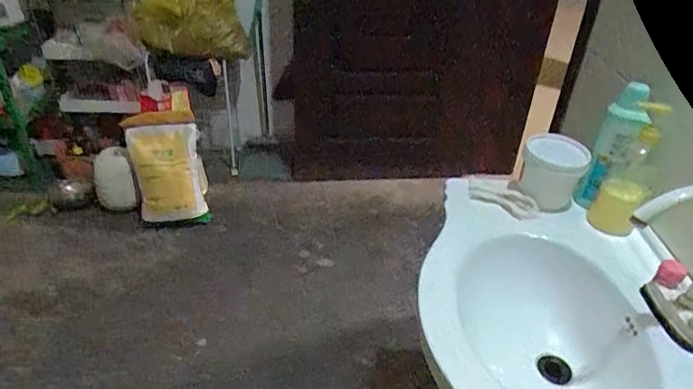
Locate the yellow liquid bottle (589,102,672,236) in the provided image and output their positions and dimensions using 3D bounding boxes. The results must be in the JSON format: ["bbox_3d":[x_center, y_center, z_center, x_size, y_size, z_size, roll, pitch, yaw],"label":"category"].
[{"bbox_3d":[0.527,-0.041,0.946,0.092,0.244,0.076,20,37,22],"label":"yellow liquid bottle"}]

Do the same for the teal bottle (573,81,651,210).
[{"bbox_3d":[0.512,-0.081,0.982,0.071,0.253,0.061,27,40,30],"label":"teal bottle"}]

